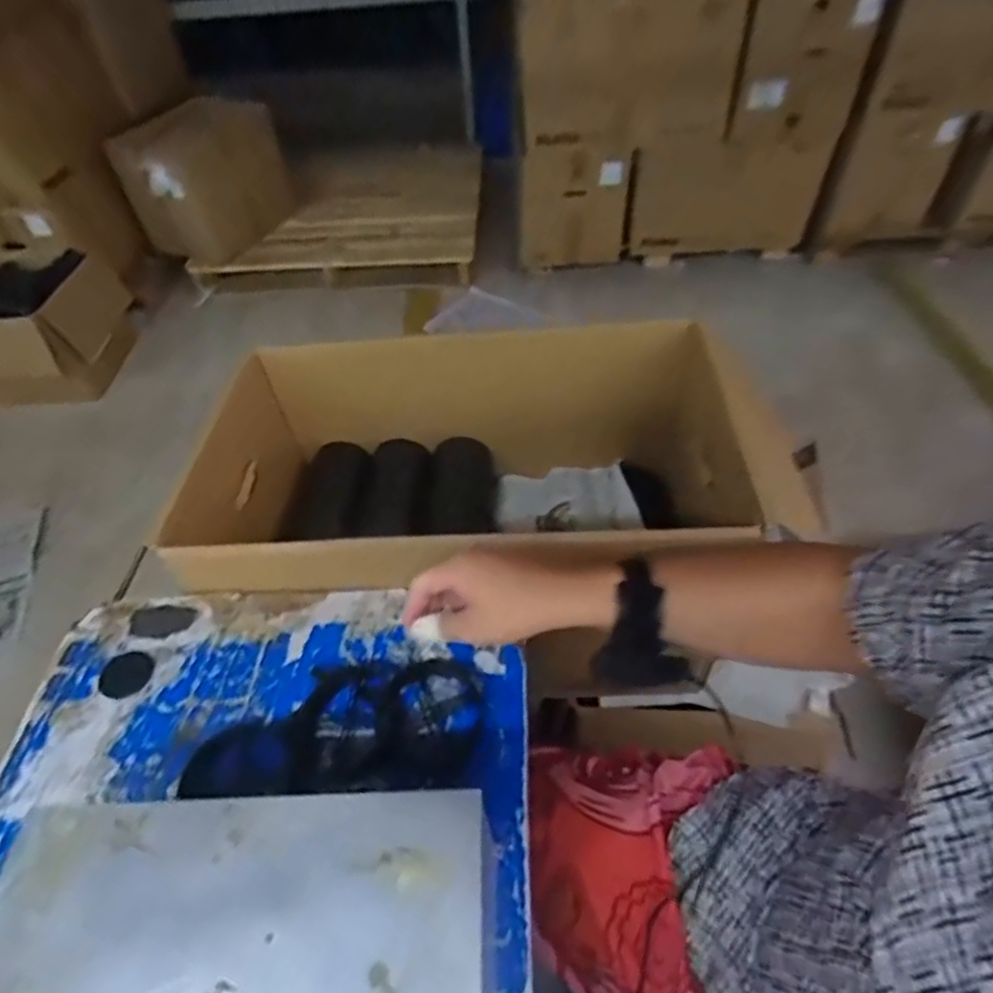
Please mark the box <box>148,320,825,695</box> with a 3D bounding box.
[{"bbox_3d":[-0.031,-0.012,0.875,0.661,0.320,0.434,-1,49,3],"label":"box"}]

